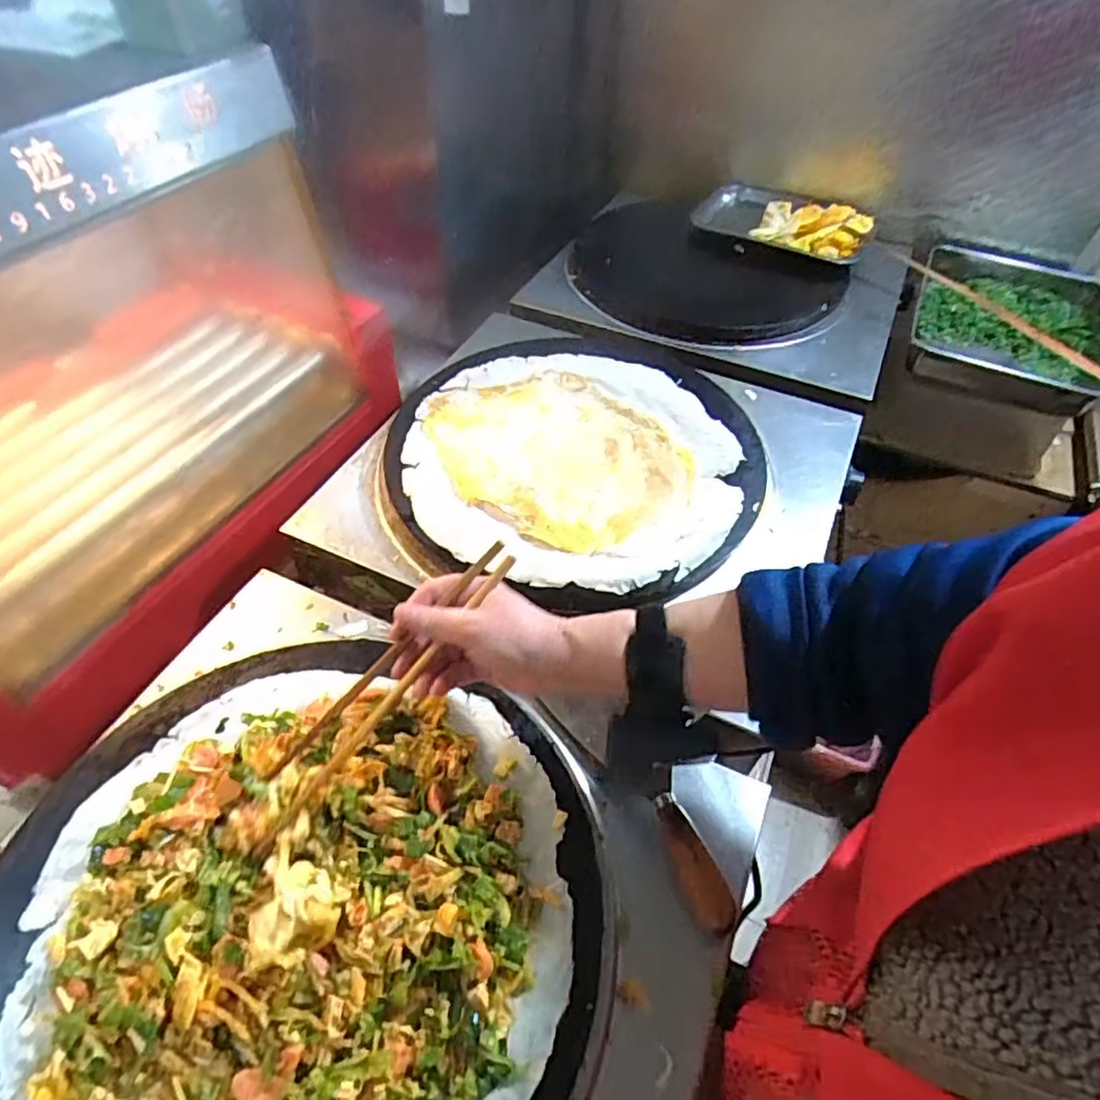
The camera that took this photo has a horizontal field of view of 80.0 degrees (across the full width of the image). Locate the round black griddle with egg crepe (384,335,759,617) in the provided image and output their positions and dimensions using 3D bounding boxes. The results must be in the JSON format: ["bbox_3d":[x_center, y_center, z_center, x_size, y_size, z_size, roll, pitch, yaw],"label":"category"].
[{"bbox_3d":[0.029,-0.112,0.704,0.378,0.026,0.391,1,51,-1],"label":"round black griddle with egg crepe"}]

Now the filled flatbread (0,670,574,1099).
[{"bbox_3d":[-0.156,0.224,0.409,0.322,0.035,0.318,1,51,-1],"label":"filled flatbread"}]

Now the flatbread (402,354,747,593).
[{"bbox_3d":[0.023,-0.101,0.685,0.326,0.012,0.333,5,51,2],"label":"flatbread"}]

